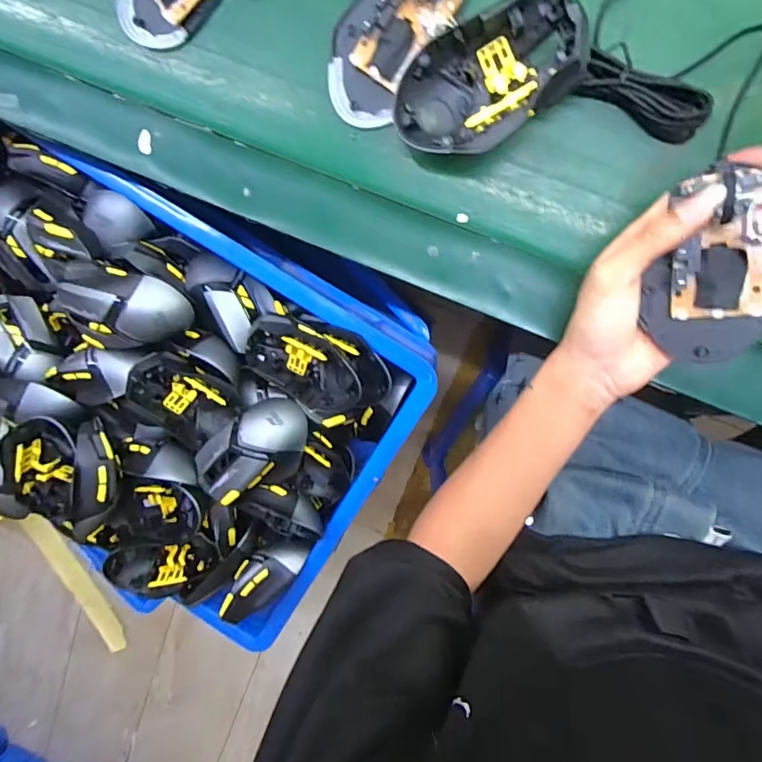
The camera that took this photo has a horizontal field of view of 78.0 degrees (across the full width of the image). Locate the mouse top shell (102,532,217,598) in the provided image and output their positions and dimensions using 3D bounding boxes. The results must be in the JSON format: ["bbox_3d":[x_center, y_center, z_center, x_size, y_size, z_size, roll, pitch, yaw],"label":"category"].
[{"bbox_3d":[-0.239,0.208,0.523,0.117,0.030,0.063,-12,95,7],"label":"mouse top shell"}]

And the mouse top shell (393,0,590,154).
[{"bbox_3d":[0.067,-0.187,0.301,0.112,0.049,0.072,-20,94,8],"label":"mouse top shell"}]

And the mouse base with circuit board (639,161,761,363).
[{"bbox_3d":[0.188,-0.059,0.267,0.062,0.023,0.101,1,107,29],"label":"mouse base with circuit board"}]

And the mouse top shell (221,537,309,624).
[{"bbox_3d":[-0.126,0.209,0.506,0.105,0.035,0.047,-43,91,-12],"label":"mouse top shell"}]

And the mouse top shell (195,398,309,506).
[{"bbox_3d":[-0.122,0.070,0.449,0.116,0.044,0.073,-42,91,9],"label":"mouse top shell"}]

